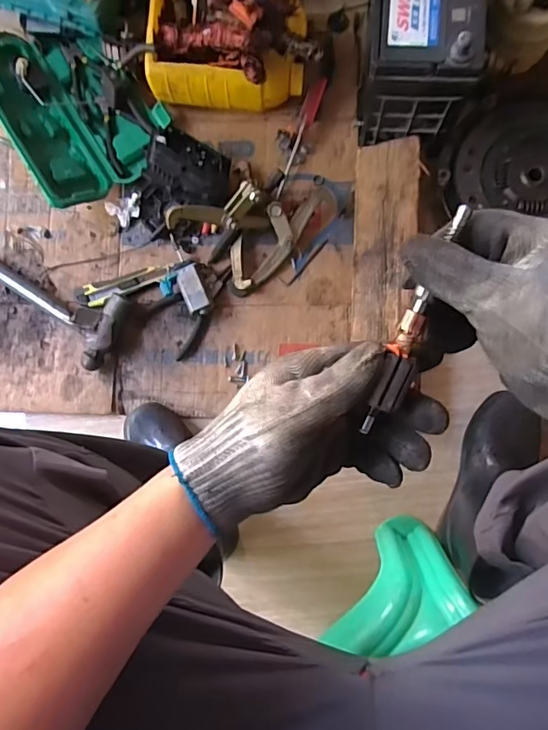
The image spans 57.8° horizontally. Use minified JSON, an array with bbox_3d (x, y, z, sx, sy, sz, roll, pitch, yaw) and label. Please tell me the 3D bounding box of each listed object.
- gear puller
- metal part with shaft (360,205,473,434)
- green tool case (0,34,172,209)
[{"bbox_3d":[-0.024,-0.191,0.700,0.205,0.098,0.125,-27,85,2],"label":"gear puller"},{"bbox_3d":[0.080,-0.023,0.280,0.016,0.017,0.131,19,102,5],"label":"metal part with shaft"},{"bbox_3d":[-0.307,-0.401,0.750,0.212,0.080,0.306,-33,85,1],"label":"green tool case"}]

